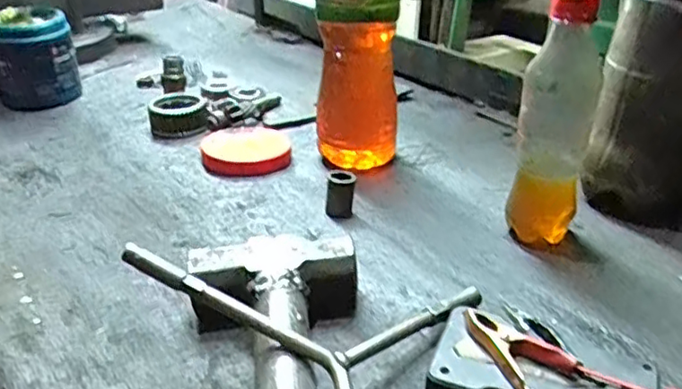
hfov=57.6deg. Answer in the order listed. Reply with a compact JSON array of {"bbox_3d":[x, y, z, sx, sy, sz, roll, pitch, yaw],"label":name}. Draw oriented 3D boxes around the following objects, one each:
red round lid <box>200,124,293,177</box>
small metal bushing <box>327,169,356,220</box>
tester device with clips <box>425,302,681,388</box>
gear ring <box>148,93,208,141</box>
[{"bbox_3d":[-0.095,-0.047,0.630,0.086,0.018,0.107,-3,28,-7],"label":"red round lid"},{"bbox_3d":[0.000,0.000,0.523,0.022,0.037,0.022,4,28,7],"label":"small metal bushing"},{"bbox_3d":[0.119,0.103,0.342,0.133,0.033,0.070,9,29,15],"label":"tester device with clips"},{"bbox_3d":[-0.174,-0.081,0.671,0.059,0.034,0.071,-8,29,-15],"label":"gear ring"}]

